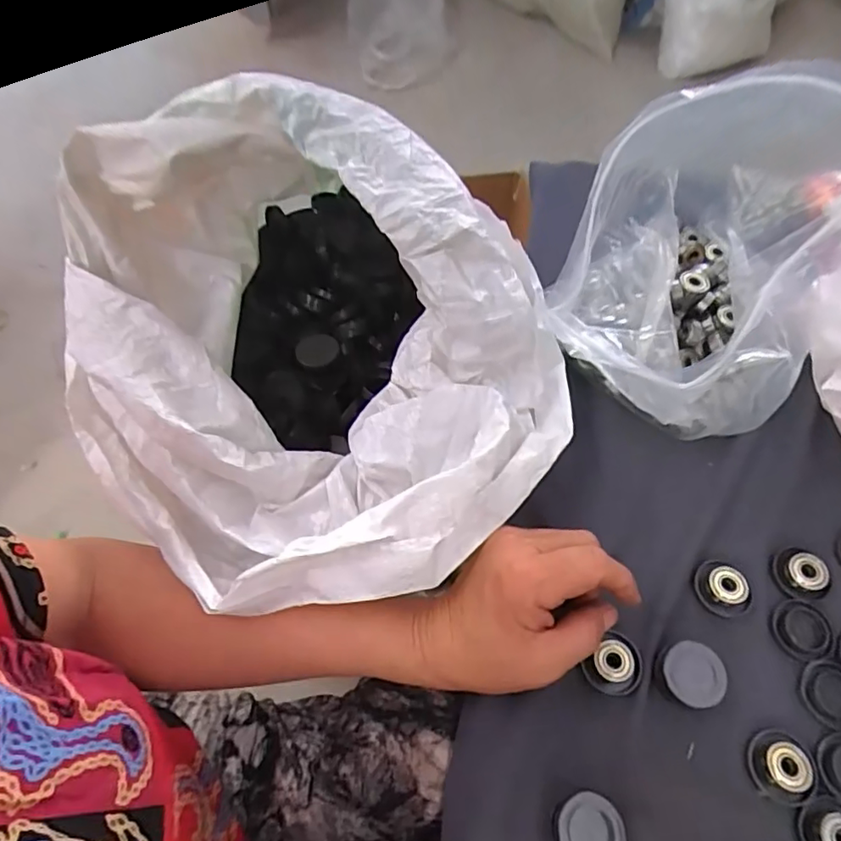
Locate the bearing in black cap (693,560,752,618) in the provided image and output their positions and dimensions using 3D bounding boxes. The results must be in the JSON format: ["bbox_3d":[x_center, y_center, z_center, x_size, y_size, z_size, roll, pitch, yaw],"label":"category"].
[{"bbox_3d":[0.182,0.101,0.341,0.028,0.011,0.033,-14,63,-8],"label":"bearing in black cap"}]

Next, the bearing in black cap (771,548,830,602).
[{"bbox_3d":[0.229,0.092,0.342,0.028,0.009,0.030,-11,63,-6],"label":"bearing in black cap"}]

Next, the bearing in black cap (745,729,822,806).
[{"bbox_3d":[0.188,0.180,0.294,0.030,0.012,0.033,-1,62,0],"label":"bearing in black cap"}]

